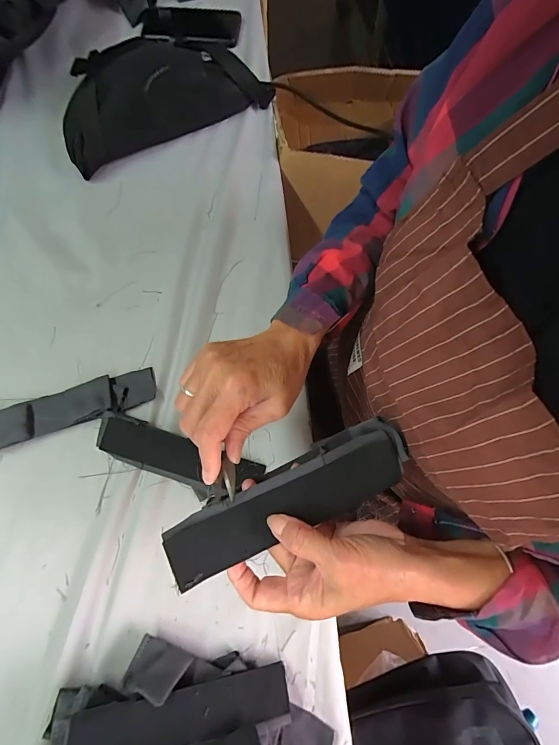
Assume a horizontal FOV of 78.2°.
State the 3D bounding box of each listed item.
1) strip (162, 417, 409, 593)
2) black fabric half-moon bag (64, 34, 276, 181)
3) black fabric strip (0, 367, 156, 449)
[{"bbox_3d":[0.009,0.096,0.264,0.191,0.012,0.051,-25,76,-8],"label":"strip"},{"bbox_3d":[-0.180,-0.414,0.495,0.293,0.082,0.135,-26,76,-6],"label":"black fabric half-moon bag"},{"bbox_3d":[-0.247,0.039,0.408,0.196,0.020,0.049,-17,75,-4],"label":"black fabric strip"}]

